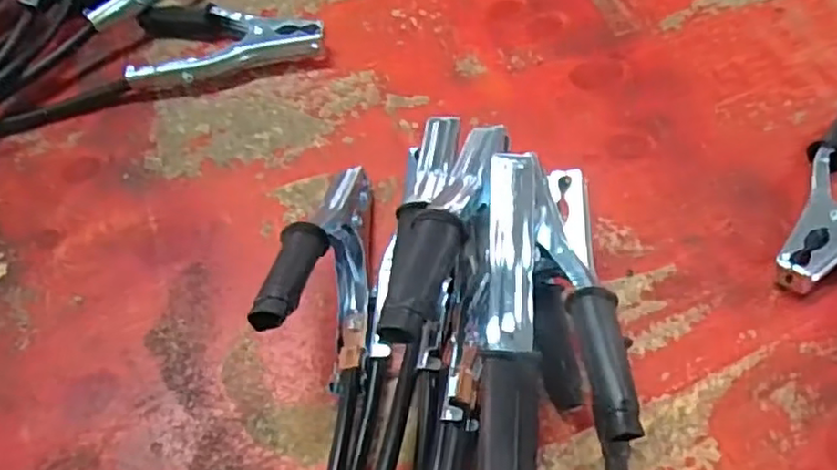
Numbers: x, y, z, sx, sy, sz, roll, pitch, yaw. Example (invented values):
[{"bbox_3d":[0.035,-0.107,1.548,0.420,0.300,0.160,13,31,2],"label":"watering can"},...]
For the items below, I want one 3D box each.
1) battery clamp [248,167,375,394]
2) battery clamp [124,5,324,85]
[{"bbox_3d":[-0.046,0.005,0.345,0.037,0.084,0.132,2,57,4],"label":"battery clamp"},{"bbox_3d":[-0.143,-0.141,0.481,0.144,0.035,0.069,2,57,4],"label":"battery clamp"}]

